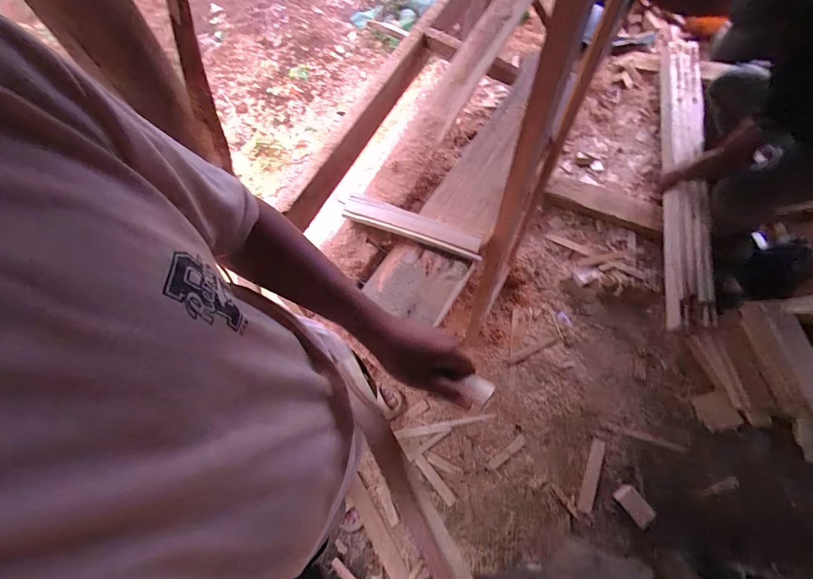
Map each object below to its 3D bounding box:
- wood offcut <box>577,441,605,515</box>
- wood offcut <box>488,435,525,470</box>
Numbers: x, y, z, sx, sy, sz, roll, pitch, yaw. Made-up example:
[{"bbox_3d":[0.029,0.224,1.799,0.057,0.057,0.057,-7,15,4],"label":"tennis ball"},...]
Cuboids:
[{"bbox_3d":[0.601,0.601,1.175,0.043,0.018,0.224,22,72,11],"label":"wood offcut"},{"bbox_3d":[0.334,0.542,1.203,0.151,0.008,0.026,-36,72,-11],"label":"wood offcut"}]

